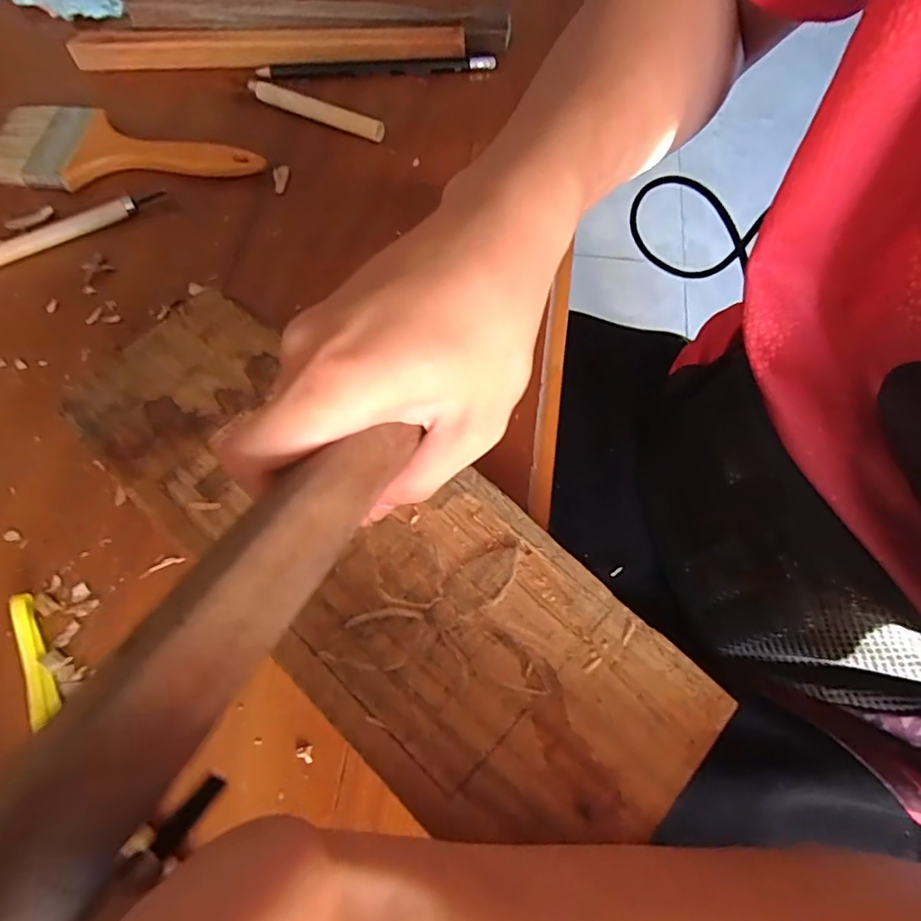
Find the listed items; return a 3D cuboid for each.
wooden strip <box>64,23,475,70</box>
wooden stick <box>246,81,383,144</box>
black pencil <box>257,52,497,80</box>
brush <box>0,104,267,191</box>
[{"bbox_3d":[-0.142,-0.307,0.403,0.286,0.022,0.021,0,67,2],"label":"wooden strip"},{"bbox_3d":[-0.102,-0.246,0.383,0.109,0.012,0.010,26,71,12],"label":"wooden stick"},{"bbox_3d":[-0.062,-0.291,0.402,0.172,0.009,0.013,-1,67,1],"label":"black pencil"},{"bbox_3d":[-0.227,-0.207,0.369,0.187,0.015,0.064,8,68,5],"label":"brush"}]

